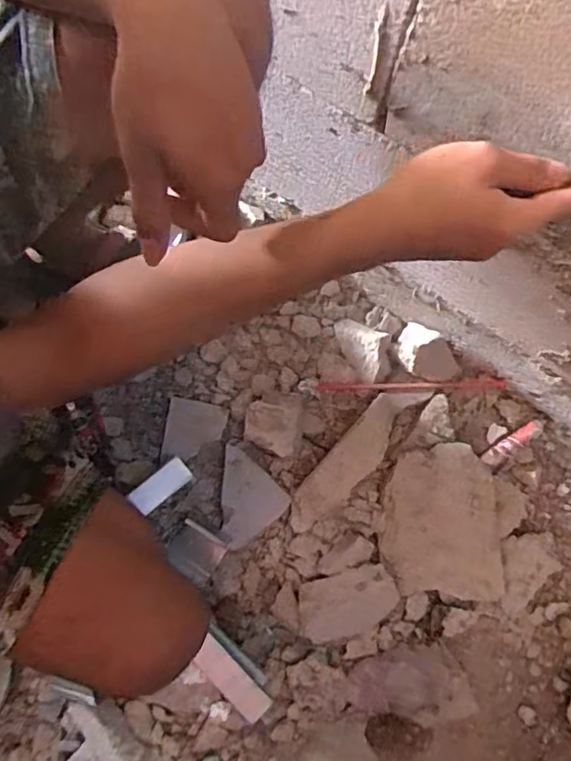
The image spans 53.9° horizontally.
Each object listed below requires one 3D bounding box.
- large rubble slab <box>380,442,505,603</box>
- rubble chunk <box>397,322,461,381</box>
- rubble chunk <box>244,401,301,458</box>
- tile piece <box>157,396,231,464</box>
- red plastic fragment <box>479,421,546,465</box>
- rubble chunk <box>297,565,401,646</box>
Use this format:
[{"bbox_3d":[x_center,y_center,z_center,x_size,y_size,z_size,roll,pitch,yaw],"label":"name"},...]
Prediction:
[{"bbox_3d":[0.202,0.189,0.735,0.149,0.025,0.199,-6,88,4],"label":"large rubble slab"},{"bbox_3d":[0.195,-0.034,0.753,0.092,0.035,0.062,27,79,2],"label":"rubble chunk"},{"bbox_3d":[-0.019,0.063,0.746,0.074,0.054,0.062,19,79,1],"label":"rubble chunk"},{"bbox_3d":[-0.126,0.073,0.765,0.079,0.016,0.086,13,79,0],"label":"tile piece"},{"bbox_3d":[0.321,0.085,0.789,0.100,0.018,0.021,-35,83,-9],"label":"red plastic fragment"},{"bbox_3d":[0.078,0.285,0.708,0.127,0.029,0.080,-18,80,-6],"label":"rubble chunk"}]

